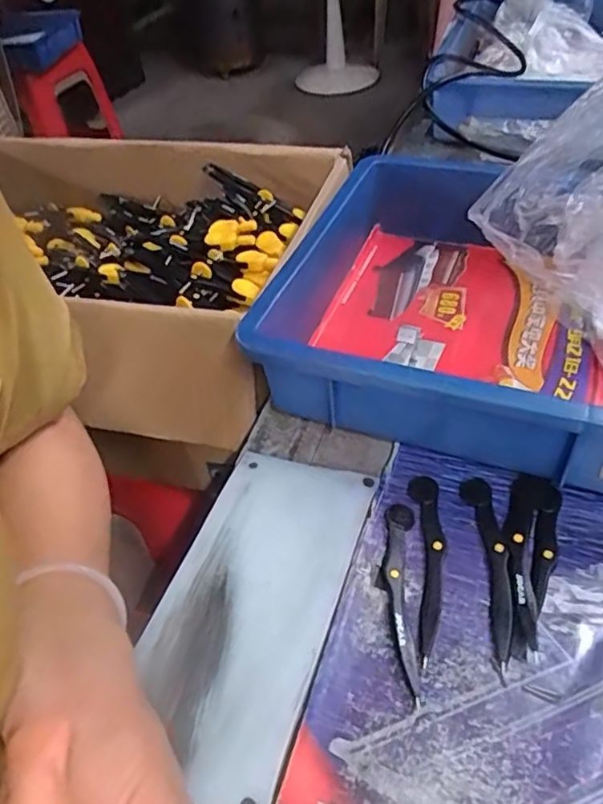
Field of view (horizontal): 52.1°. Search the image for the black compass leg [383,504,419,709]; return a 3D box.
[{"bbox_3d":[0.055,0.106,0.346,0.017,0.009,0.114,1,46,8],"label":"black compass leg"}]

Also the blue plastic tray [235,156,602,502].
[{"bbox_3d":[0.204,-0.061,0.455,0.490,0.084,0.286,13,49,19],"label":"blue plastic tray"}]

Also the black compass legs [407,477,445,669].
[{"bbox_3d":[0.073,0.092,0.359,0.019,0.007,0.117,1,46,8],"label":"black compass legs"}]

